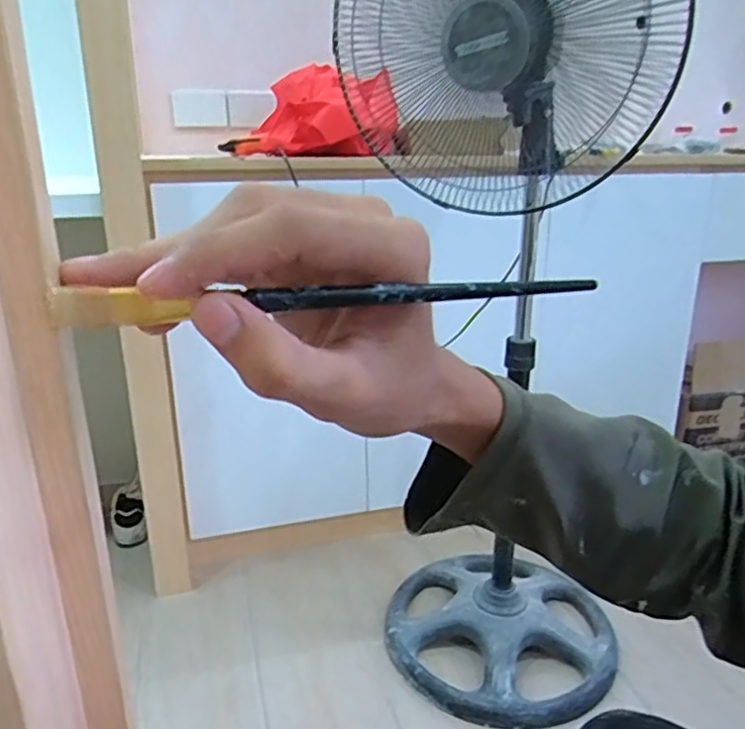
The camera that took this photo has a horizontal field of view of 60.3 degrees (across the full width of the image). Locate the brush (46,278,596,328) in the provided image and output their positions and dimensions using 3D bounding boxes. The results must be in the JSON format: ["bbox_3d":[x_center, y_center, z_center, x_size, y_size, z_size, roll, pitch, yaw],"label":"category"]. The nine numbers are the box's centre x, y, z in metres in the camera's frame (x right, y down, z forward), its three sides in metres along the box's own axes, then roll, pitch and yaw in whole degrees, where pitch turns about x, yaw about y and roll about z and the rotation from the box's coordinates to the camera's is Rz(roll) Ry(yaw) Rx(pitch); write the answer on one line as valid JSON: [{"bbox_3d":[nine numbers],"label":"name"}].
[{"bbox_3d":[-0.007,-0.021,0.203,0.173,0.011,0.004,-4,21,-16],"label":"brush"}]

